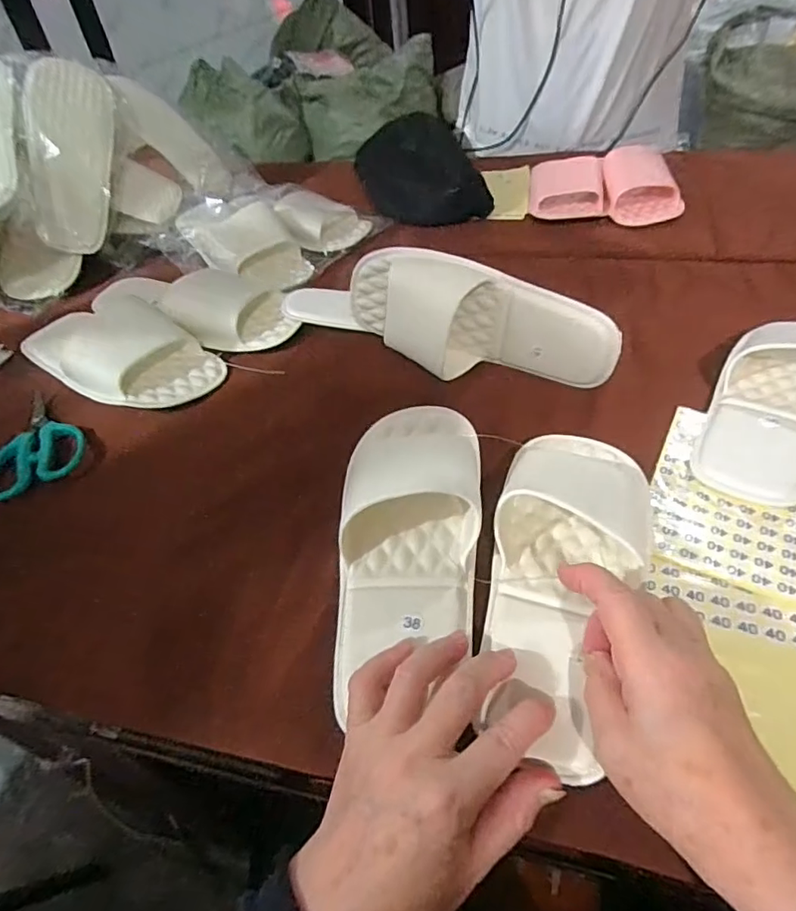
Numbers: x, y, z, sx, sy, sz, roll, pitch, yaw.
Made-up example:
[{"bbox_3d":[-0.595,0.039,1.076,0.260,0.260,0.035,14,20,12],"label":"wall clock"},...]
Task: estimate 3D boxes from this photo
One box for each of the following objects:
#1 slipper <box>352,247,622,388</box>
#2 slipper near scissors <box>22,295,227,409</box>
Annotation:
[{"bbox_3d":[0.060,-0.112,0.470,0.239,0.106,0.057,21,52,26],"label":"slipper"},{"bbox_3d":[-0.288,-0.113,0.546,0.232,0.048,0.110,23,53,27],"label":"slipper near scissors"}]

